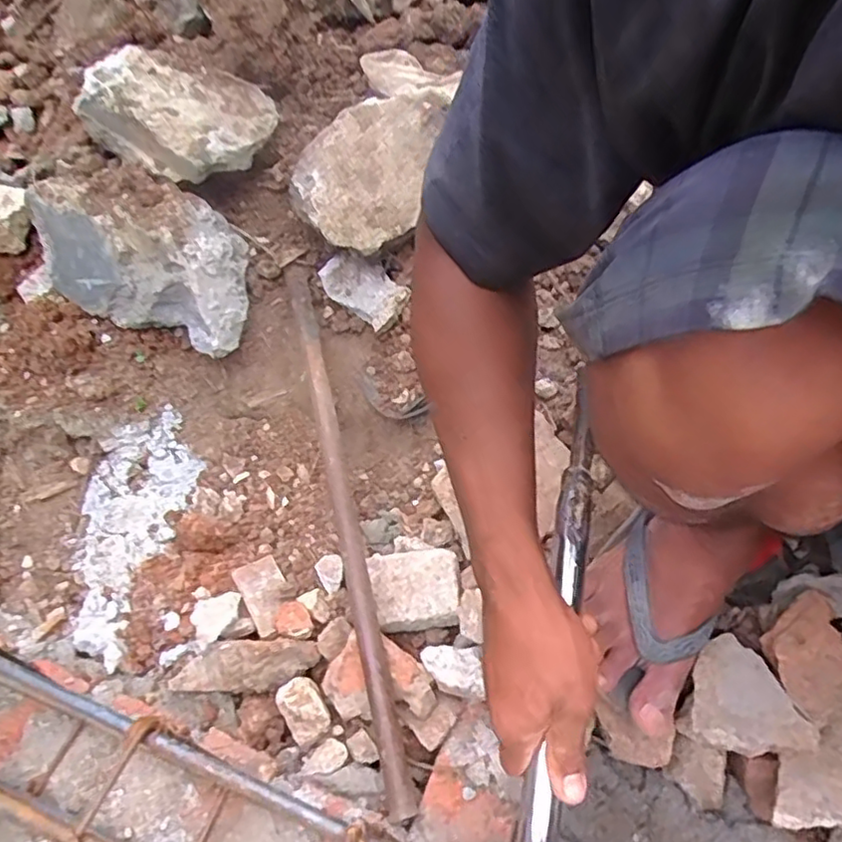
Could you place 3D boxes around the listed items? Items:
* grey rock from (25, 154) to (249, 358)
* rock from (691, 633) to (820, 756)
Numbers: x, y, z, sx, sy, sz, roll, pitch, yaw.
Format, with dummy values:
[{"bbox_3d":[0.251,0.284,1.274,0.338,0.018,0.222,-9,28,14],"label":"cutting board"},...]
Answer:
[{"bbox_3d":[-0.310,-0.192,0.709,0.242,0.140,0.120,15,52,14],"label":"grey rock"},{"bbox_3d":[0.245,0.220,0.500,0.067,0.031,0.089,-18,51,-13],"label":"rock"}]

